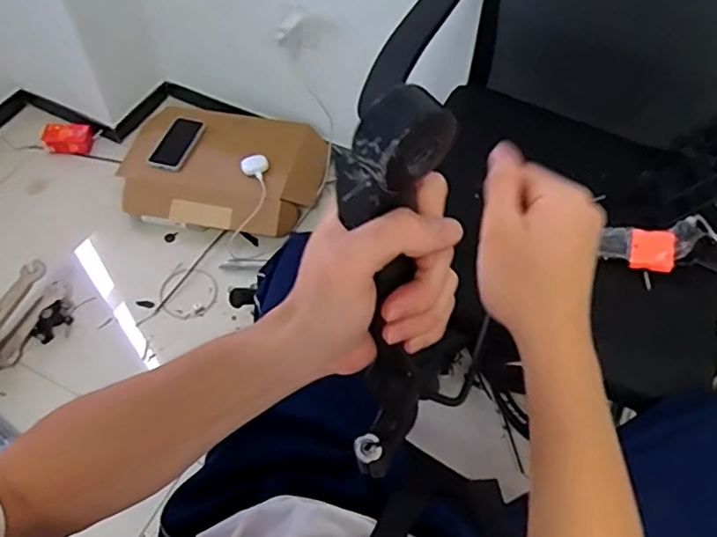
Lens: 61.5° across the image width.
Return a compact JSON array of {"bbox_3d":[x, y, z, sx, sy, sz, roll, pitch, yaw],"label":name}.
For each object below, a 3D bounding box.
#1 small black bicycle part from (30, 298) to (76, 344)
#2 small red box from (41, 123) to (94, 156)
[{"bbox_3d":[-0.614,0.103,1.213,0.044,0.038,0.096,27,58,17],"label":"small black bicycle part"},{"bbox_3d":[-0.708,-0.314,1.463,0.115,0.072,0.053,-6,55,-5],"label":"small red box"}]

